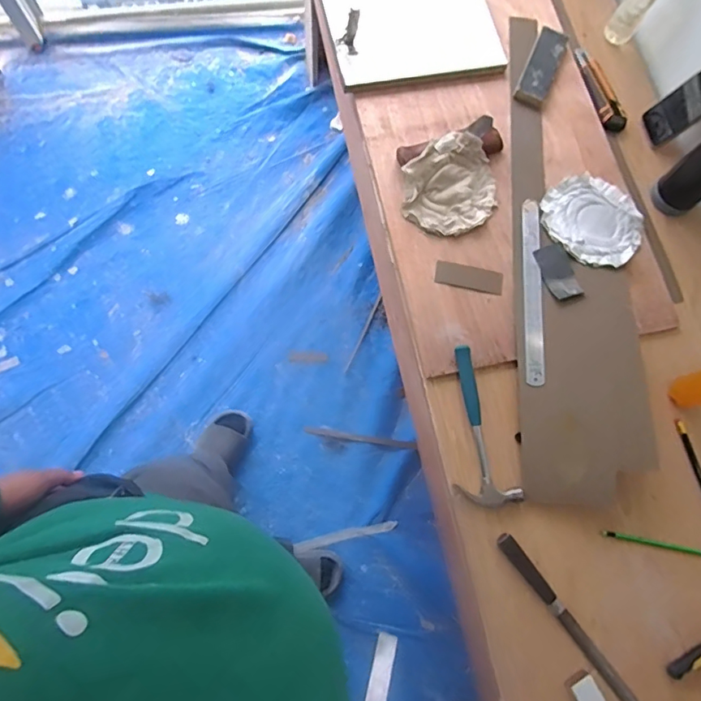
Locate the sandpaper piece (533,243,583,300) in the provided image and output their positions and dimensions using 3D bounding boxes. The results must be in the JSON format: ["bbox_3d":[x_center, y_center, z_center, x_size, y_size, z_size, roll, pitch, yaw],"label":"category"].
[{"bbox_3d":[0.353,-0.135,0.837,0.055,0.012,0.103,-12,76,-7],"label":"sandpaper piece"}]

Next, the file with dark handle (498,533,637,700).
[{"bbox_3d":[0.326,0.401,0.699,0.026,0.015,0.319,-37,80,-12],"label":"file with dark handle"}]

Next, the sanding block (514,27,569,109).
[{"bbox_3d":[0.376,-0.559,0.960,0.058,0.020,0.190,24,74,3],"label":"sanding block"}]

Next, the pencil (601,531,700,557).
[{"bbox_3d":[0.467,0.296,0.750,0.166,0.004,0.009,12,74,2],"label":"pencil"}]

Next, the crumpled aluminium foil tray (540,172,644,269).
[{"bbox_3d":[0.437,-0.235,0.881,0.175,0.018,0.176,-40,81,-13],"label":"crumpled aluminium foil tray"}]

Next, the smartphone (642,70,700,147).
[{"bbox_3d":[0.621,-0.453,0.894,0.007,0.167,0.078,-12,79,-29],"label":"smartphone"}]

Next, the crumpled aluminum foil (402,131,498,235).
[{"bbox_3d":[0.179,-0.290,0.863,0.185,0.048,0.160,-42,81,-13],"label":"crumpled aluminum foil"}]

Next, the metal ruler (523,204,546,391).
[{"bbox_3d":[0.309,-0.106,0.835,0.029,0.006,0.339,0,72,14],"label":"metal ruler"}]

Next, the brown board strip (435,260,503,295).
[{"bbox_3d":[0.203,-0.124,0.836,0.115,0.010,0.039,10,74,-1],"label":"brown board strip"}]

